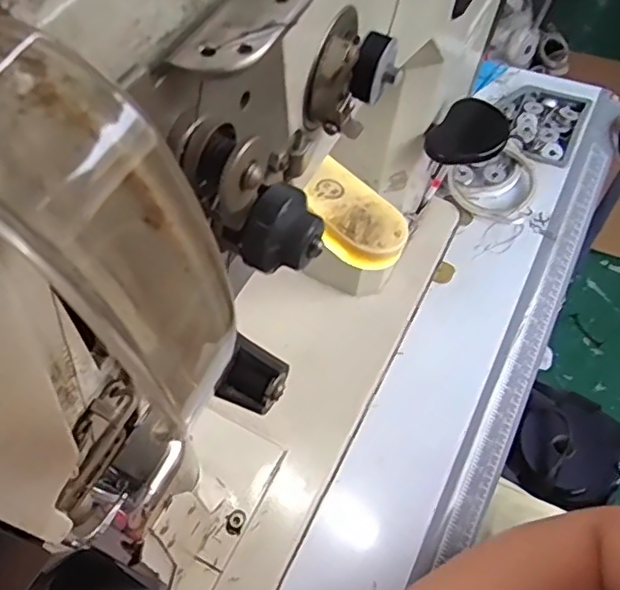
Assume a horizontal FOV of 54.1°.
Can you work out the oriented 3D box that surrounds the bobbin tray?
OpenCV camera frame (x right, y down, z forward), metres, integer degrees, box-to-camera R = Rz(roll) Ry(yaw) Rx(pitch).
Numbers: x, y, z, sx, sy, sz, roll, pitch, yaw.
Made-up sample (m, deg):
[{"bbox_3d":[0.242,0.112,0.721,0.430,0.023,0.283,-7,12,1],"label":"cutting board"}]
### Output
[{"bbox_3d":[0.255,-0.194,0.678,0.090,0.014,0.111,21,61,17],"label":"bobbin tray"}]

